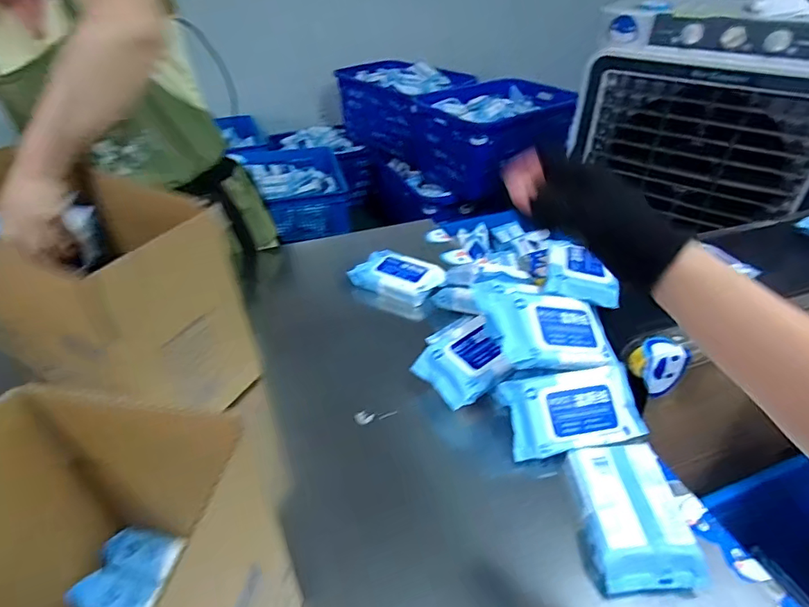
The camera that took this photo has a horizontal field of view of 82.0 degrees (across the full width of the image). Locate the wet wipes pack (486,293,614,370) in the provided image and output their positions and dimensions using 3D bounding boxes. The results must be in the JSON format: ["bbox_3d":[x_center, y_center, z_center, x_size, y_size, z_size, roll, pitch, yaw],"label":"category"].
[{"bbox_3d":[0.200,0.040,0.629,0.166,0.048,0.106,0,57,-21],"label":"wet wipes pack"}]

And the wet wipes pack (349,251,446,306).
[{"bbox_3d":[-0.010,-0.055,0.892,0.165,0.039,0.101,21,42,24],"label":"wet wipes pack"}]

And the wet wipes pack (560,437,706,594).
[{"bbox_3d":[0.251,0.234,0.522,0.111,0.042,0.153,1,37,1],"label":"wet wipes pack"}]

